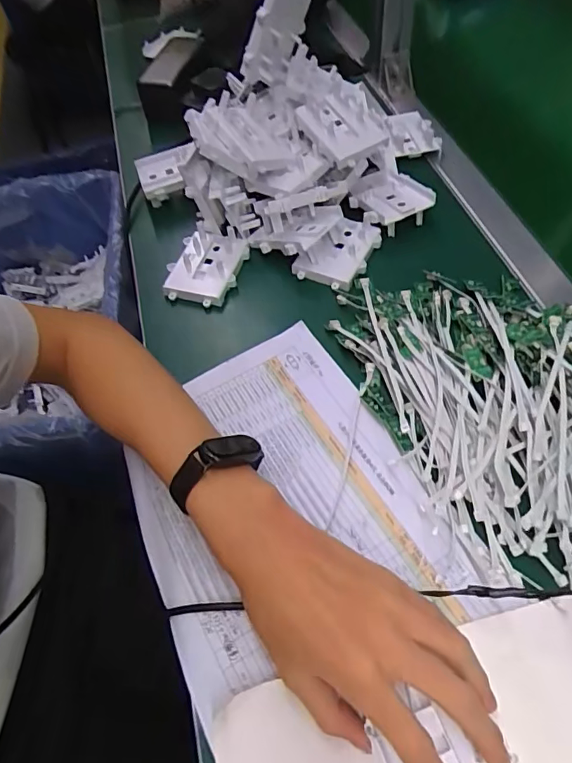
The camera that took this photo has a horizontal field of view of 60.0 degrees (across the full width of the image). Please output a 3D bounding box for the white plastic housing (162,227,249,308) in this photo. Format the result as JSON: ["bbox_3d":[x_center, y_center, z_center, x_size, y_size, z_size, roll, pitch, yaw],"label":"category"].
[{"bbox_3d":[-0.079,-0.114,0.494,0.066,0.023,0.078,11,59,12],"label":"white plastic housing"}]

